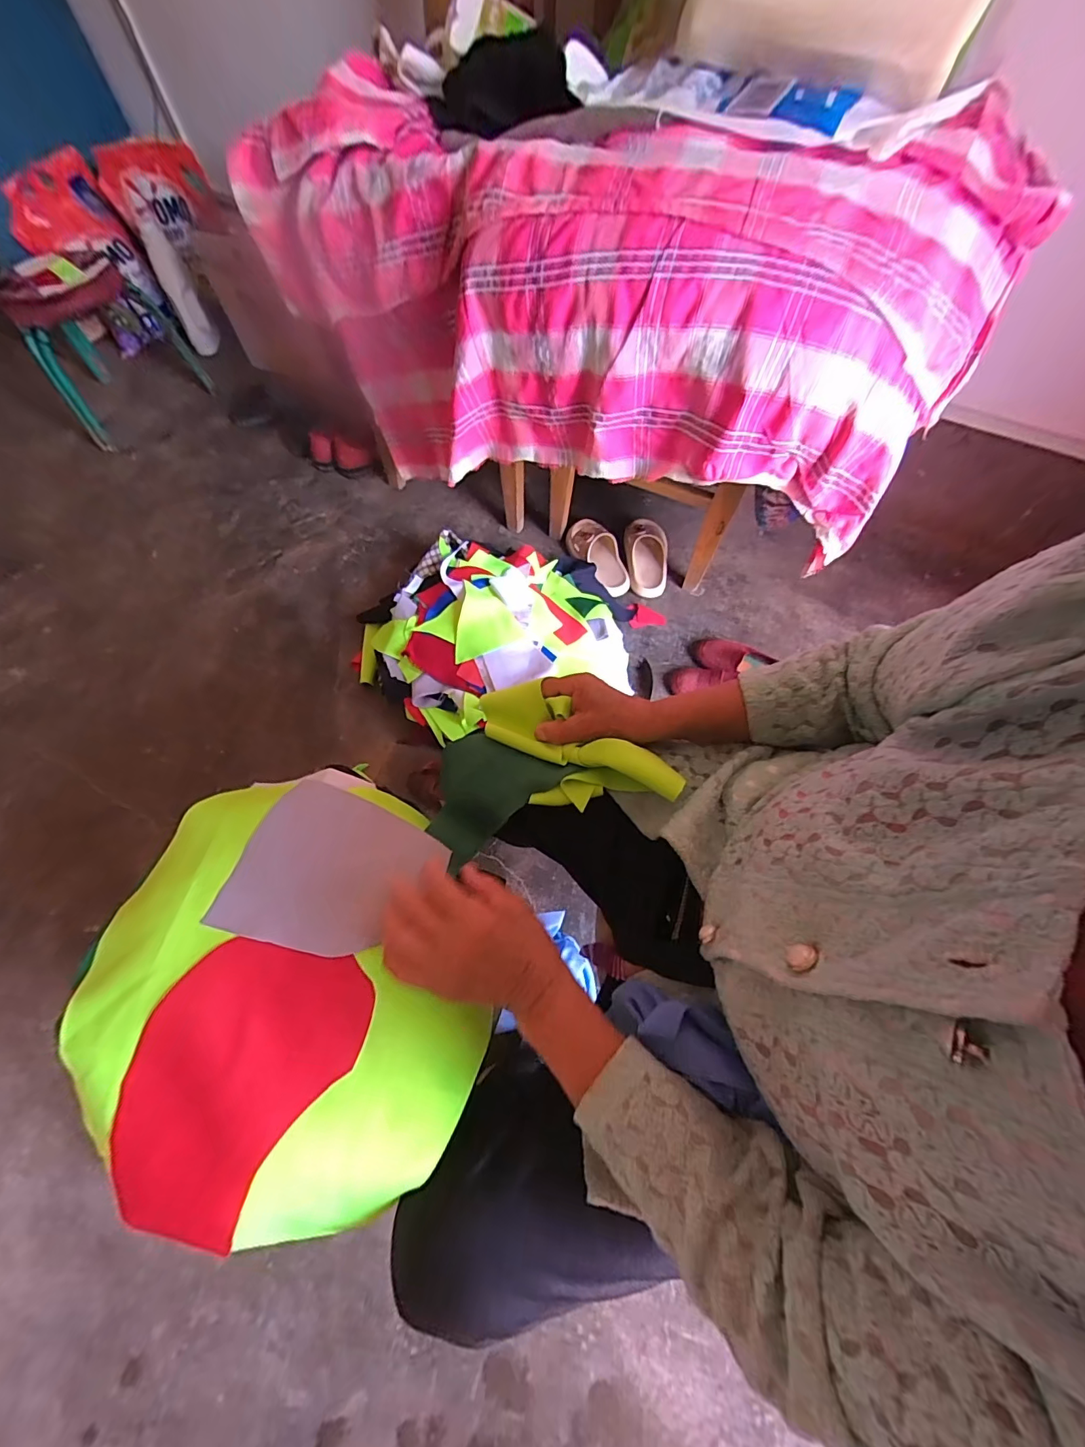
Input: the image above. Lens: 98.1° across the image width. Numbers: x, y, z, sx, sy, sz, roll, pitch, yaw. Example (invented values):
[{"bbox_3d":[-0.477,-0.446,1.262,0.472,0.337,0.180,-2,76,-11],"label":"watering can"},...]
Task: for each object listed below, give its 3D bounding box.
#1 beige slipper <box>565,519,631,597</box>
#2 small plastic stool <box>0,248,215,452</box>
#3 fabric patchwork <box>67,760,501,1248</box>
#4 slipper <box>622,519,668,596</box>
[{"bbox_3d":[0.132,-0.397,1.106,0.091,0.063,0.219,-24,68,-12],"label":"beige slipper"},{"bbox_3d":[-1.118,-0.992,1.212,0.340,0.285,0.333,-33,70,-15],"label":"small plastic stool"},{"bbox_3d":[-0.197,0.198,0.378,0.313,0.044,0.303,0,65,-1],"label":"fabric patchwork"},{"bbox_3d":[0.243,-0.398,1.110,0.102,0.064,0.207,2,65,0],"label":"slipper"}]

